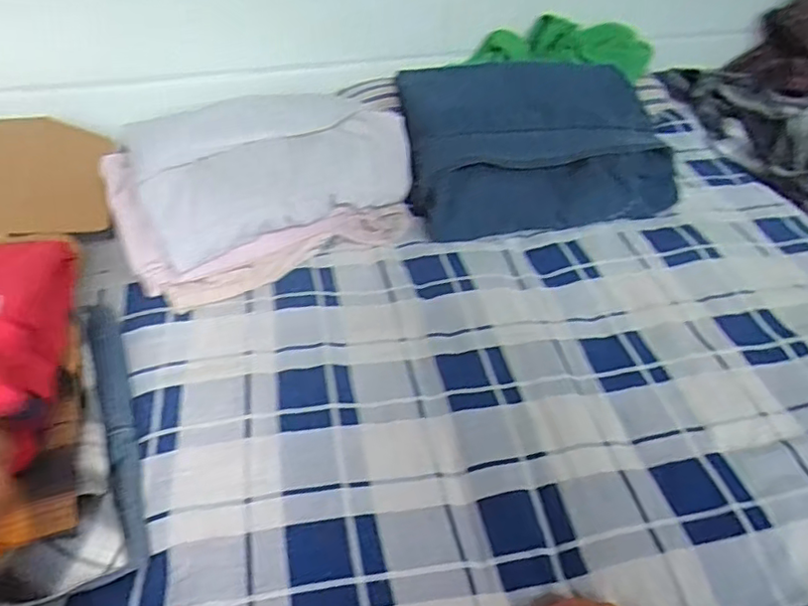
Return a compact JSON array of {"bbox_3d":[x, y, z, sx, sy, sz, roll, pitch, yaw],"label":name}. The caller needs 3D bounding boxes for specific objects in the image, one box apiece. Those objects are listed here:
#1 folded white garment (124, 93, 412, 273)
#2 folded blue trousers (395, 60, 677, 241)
[{"bbox_3d":[-0.142,-0.145,0.687,0.307,0.060,0.165,-19,75,-23],"label":"folded white garment"},{"bbox_3d":[0.158,-0.206,0.783,0.319,0.116,0.238,-4,42,-11],"label":"folded blue trousers"}]

